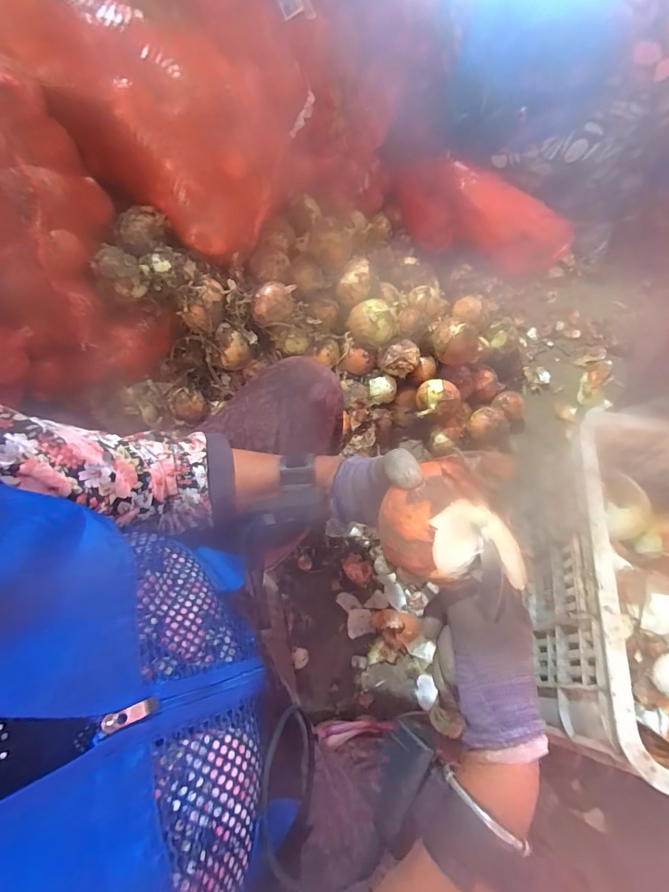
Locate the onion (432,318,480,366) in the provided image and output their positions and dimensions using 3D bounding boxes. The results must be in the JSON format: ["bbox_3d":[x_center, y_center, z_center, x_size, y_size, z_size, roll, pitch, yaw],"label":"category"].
[{"bbox_3d":[0.252,-0.217,0.824,0.101,0.084,0.076,31,67,16],"label":"onion"}]

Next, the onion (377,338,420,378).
[{"bbox_3d":[0.138,-0.189,0.833,0.086,0.062,0.073,18,64,11],"label":"onion"}]

